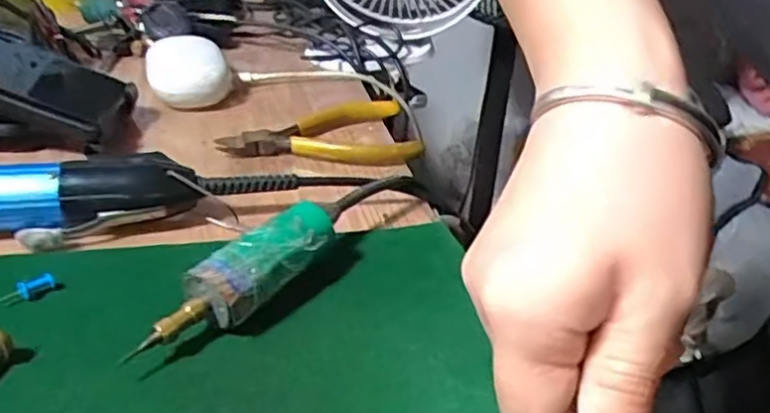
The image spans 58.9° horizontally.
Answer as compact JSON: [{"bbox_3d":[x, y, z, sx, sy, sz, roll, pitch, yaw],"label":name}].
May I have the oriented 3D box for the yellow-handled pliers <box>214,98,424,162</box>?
[{"bbox_3d":[-0.043,-0.049,0.440,0.120,0.013,0.075,0,30,-6],"label":"yellow-handled pliers"}]

